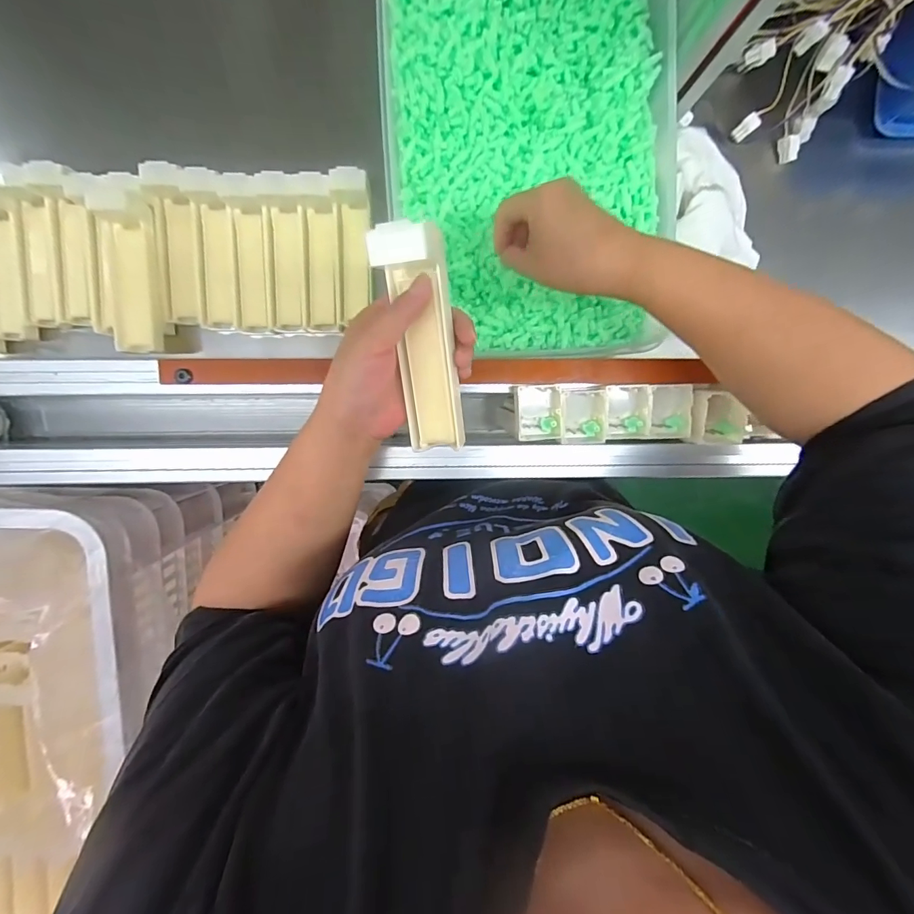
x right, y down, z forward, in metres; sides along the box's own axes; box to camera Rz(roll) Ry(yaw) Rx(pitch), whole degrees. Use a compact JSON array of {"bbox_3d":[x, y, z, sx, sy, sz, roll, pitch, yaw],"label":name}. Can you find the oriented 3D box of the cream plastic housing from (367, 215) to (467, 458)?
[{"bbox_3d":[-0.021,-0.073,0.289,0.041,0.027,0.144,-9,121,-2],"label":"cream plastic housing"}]

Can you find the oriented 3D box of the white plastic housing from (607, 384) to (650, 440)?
[{"bbox_3d":[0.137,-0.038,0.366,0.036,0.026,0.042,-6,97,-2],"label":"white plastic housing"}]

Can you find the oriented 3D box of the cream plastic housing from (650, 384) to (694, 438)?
[{"bbox_3d":[0.172,-0.039,0.367,0.037,0.025,0.043,3,97,-3],"label":"cream plastic housing"}]

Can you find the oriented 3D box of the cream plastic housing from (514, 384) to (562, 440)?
[{"bbox_3d":[0.068,-0.037,0.370,0.038,0.027,0.043,-2,97,-3],"label":"cream plastic housing"}]

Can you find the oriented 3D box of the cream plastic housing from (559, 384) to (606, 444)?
[{"bbox_3d":[0.101,-0.035,0.366,0.037,0.028,0.048,-1,97,-3],"label":"cream plastic housing"}]

